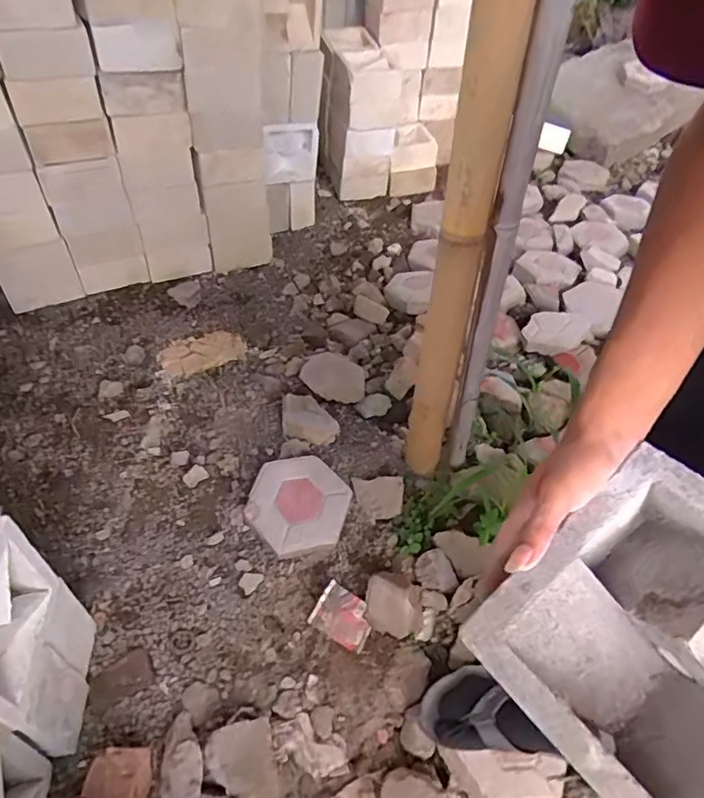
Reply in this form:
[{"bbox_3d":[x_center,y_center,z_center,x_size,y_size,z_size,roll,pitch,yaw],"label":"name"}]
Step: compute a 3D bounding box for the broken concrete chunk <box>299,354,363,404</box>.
[{"bbox_3d":[-0.050,-0.063,1.450,0.162,0.057,0.162,3,44,-3],"label":"broken concrete chunk"}]

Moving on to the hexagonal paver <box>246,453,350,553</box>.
[{"bbox_3d":[-0.110,0.221,1.140,0.211,0.058,0.197,-14,62,-21],"label":"hexagonal paver"}]

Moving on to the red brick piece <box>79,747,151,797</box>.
[{"bbox_3d":[-0.354,0.580,0.815,0.099,0.046,0.093,0,46,-4],"label":"red brick piece"}]

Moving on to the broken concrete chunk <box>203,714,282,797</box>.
[{"bbox_3d":[-0.166,0.563,0.830,0.103,0.066,0.115,-10,46,-15],"label":"broken concrete chunk"}]

